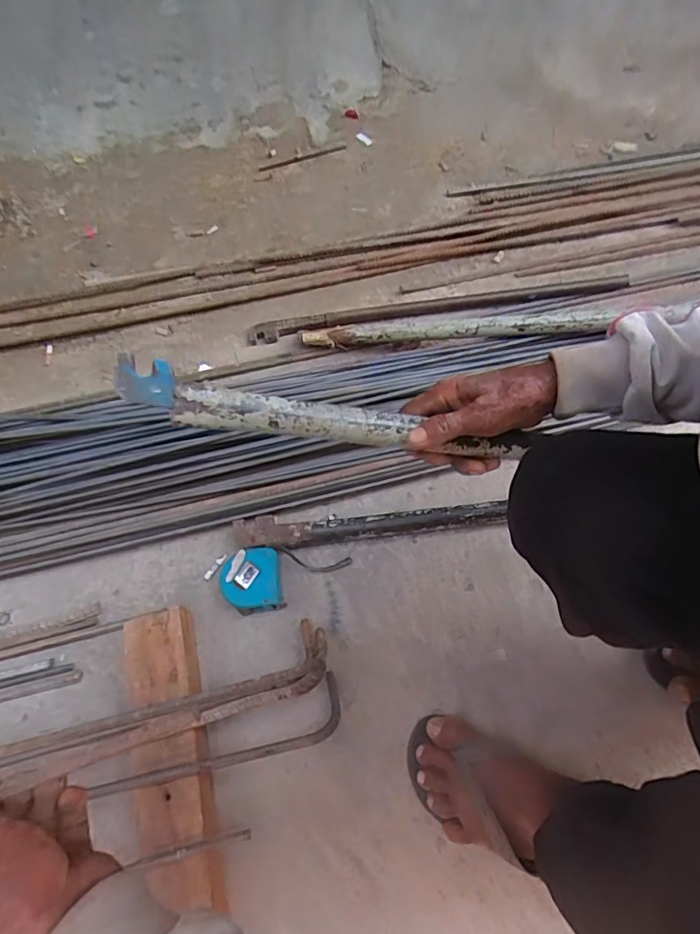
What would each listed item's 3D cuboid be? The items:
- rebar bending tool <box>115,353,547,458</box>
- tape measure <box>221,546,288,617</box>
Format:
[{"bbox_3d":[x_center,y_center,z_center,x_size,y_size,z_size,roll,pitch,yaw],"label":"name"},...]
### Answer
[{"bbox_3d":[-0.003,-0.040,0.427,0.353,0.025,0.036,7,61,-17],"label":"rebar bending tool"},{"bbox_3d":[-0.130,0.150,0.671,0.077,0.040,0.082,-12,62,-3],"label":"tape measure"}]

